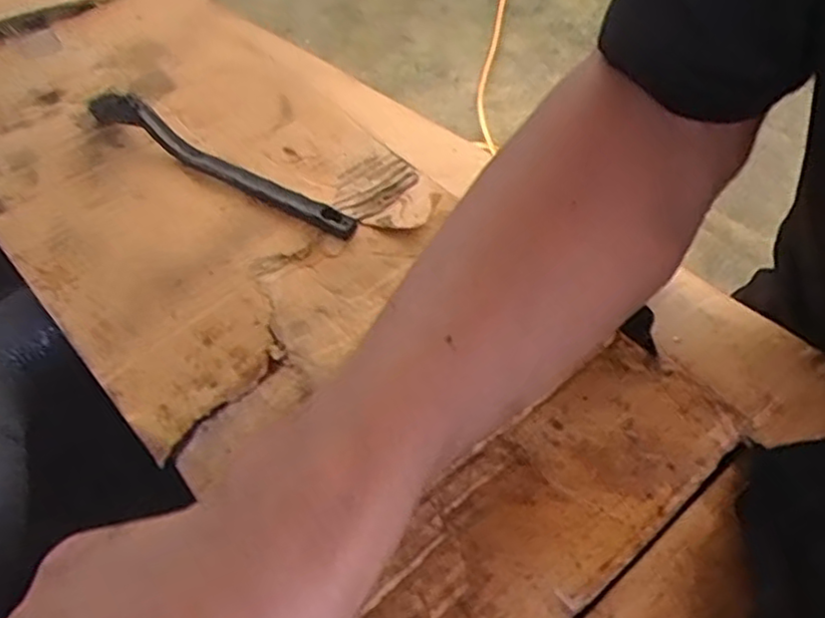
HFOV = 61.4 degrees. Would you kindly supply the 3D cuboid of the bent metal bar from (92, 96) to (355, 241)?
[{"bbox_3d":[-0.102,-0.077,0.372,0.159,0.020,0.014,28,60,6],"label":"bent metal bar"}]

